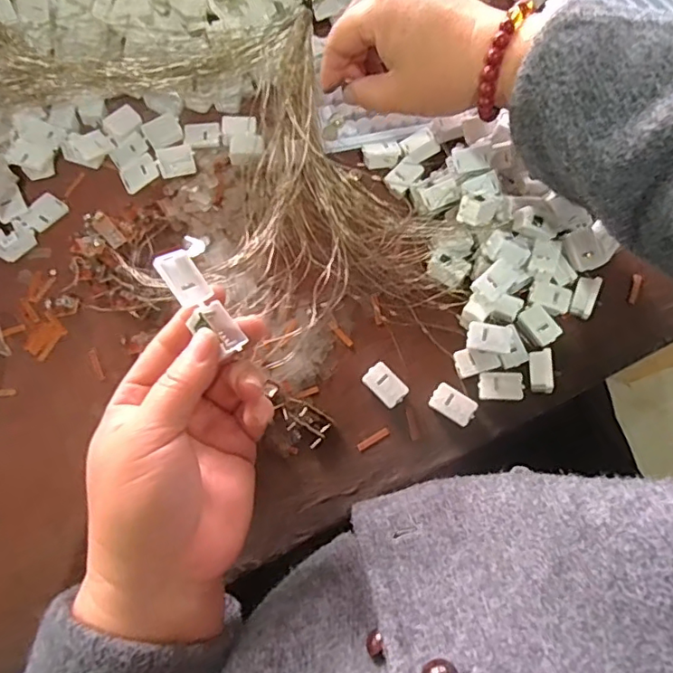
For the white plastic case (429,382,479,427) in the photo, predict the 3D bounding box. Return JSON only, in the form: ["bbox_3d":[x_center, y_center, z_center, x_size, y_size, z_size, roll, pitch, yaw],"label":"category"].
[{"bbox_3d":[0.073,0.044,0.342,0.027,0.012,0.018,33,75,8],"label":"white plastic case"}]

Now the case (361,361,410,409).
[{"bbox_3d":[0.031,0.032,0.346,0.019,0.011,0.027,-41,78,-12],"label":"case"}]

